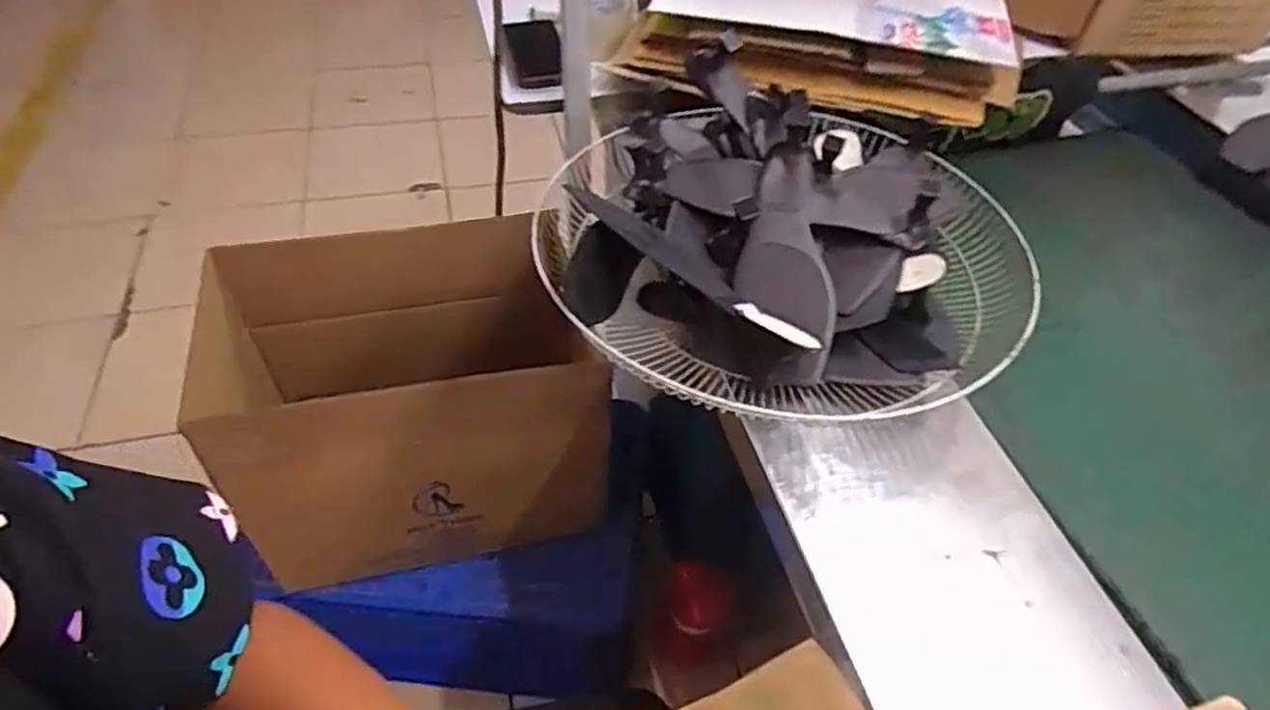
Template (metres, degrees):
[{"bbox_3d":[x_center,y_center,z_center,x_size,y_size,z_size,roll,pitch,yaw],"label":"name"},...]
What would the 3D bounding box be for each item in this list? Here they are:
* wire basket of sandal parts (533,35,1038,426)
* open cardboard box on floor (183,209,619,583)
[{"bbox_3d":[0.144,-0.116,0.666,0.394,0.131,0.367,14,48,9],"label":"wire basket of sandal parts"},{"bbox_3d":[-0.289,0.051,0.969,0.448,0.344,0.318,-8,49,-11],"label":"open cardboard box on floor"}]

